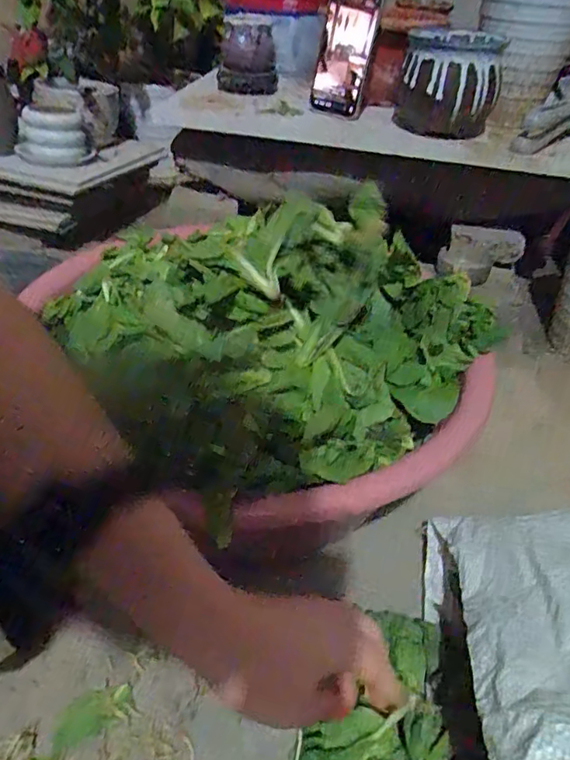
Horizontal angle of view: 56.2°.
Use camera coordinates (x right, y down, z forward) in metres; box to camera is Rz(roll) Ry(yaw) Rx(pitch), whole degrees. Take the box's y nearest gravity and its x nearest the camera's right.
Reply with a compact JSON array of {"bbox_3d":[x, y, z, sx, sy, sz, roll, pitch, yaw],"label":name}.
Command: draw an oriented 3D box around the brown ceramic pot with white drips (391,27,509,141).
[{"bbox_3d":[0.222,-0.397,0.725,0.135,0.120,0.153,10,38,8],"label":"brown ceramic pot with white drips"}]

